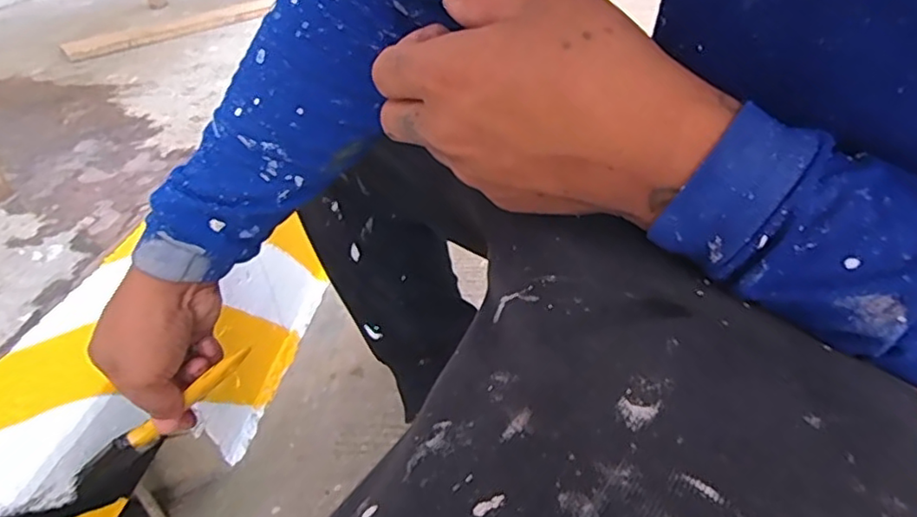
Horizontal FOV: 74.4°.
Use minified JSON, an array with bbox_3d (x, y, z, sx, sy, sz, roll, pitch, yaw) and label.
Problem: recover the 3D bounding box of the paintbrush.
[{"bbox_3d":[-0.221,0.120,0.454,0.166,0.028,0.014,-40,35,11],"label":"paintbrush"}]

